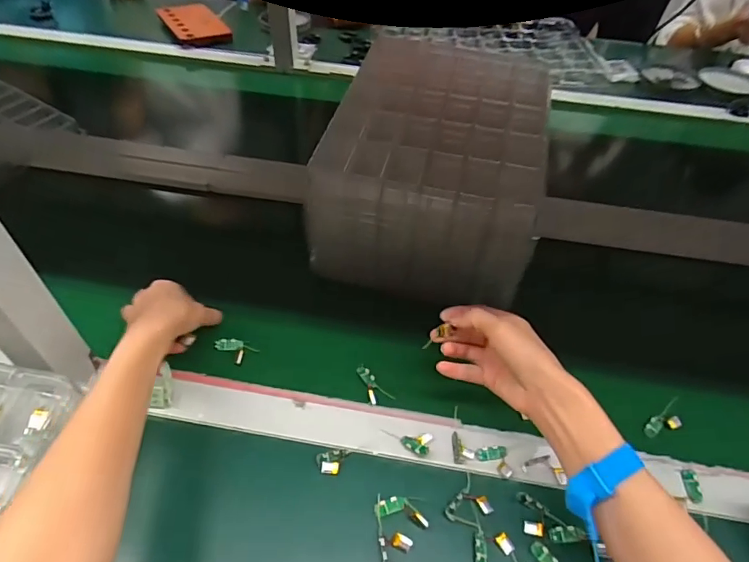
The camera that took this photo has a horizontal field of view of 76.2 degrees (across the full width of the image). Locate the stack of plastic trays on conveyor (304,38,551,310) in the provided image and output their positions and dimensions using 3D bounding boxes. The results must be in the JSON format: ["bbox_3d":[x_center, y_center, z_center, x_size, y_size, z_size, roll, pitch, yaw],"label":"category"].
[{"bbox_3d":[0.076,-0.152,0.594,0.239,0.146,0.286,12,49,7],"label":"stack of plastic trays on conveyor"}]

